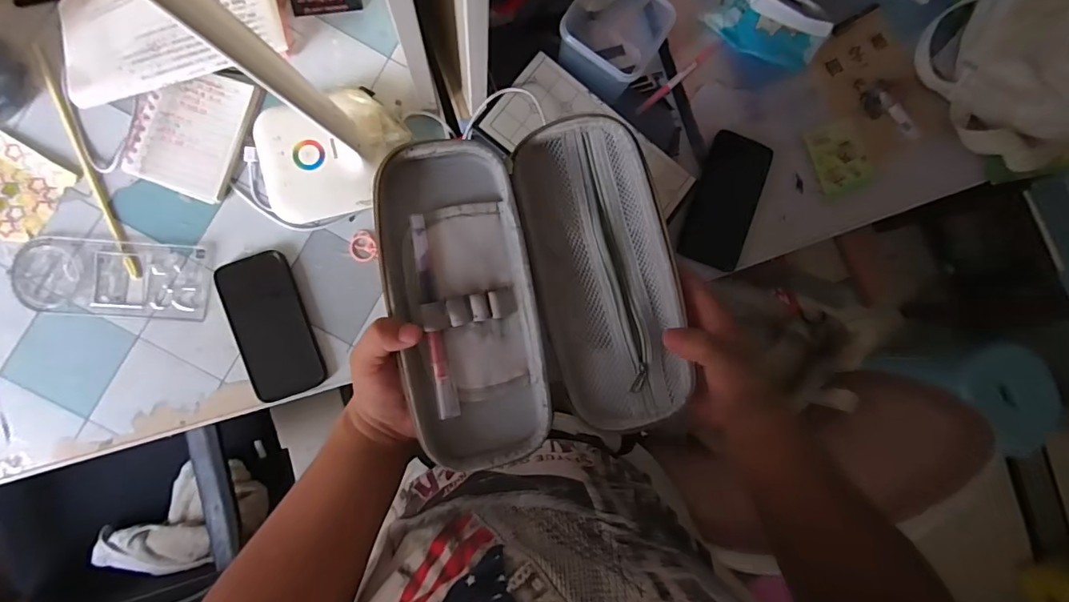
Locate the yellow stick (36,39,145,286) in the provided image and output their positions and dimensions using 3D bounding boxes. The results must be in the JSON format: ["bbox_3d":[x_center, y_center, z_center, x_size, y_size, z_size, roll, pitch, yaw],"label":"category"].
[{"bbox_3d":[-0.488,-0.150,0.522,0.012,0.008,0.267,-22,92,-7],"label":"yellow stick"}]

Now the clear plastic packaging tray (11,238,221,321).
[{"bbox_3d":[-0.460,-0.024,0.526,0.196,0.006,0.081,4,92,-7],"label":"clear plastic packaging tray"}]

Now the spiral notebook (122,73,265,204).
[{"bbox_3d":[-0.377,-0.189,0.530,0.105,0.015,0.138,20,87,-6],"label":"spiral notebook"}]

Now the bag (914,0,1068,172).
[{"bbox_3d":[0.662,-0.313,0.617,0.222,0.108,0.247,-39,94,-6],"label":"bag"}]

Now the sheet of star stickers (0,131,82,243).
[{"bbox_3d":[-0.570,-0.124,0.515,0.110,0.008,0.097,33,86,-6],"label":"sheet of star stickers"}]

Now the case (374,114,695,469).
[{"bbox_3d":[0.001,-0.008,0.348,0.196,0.028,0.223,-13,91,-7],"label":"case"}]

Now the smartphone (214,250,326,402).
[{"bbox_3d":[-0.296,0.028,0.541,0.078,0.007,0.160,-19,92,-7],"label":"smartphone"}]

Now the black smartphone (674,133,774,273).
[{"bbox_3d":[0.242,-0.129,0.607,0.082,0.011,0.173,22,87,-6],"label":"black smartphone"}]

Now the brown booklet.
[{"bbox_3d":[0.455,-0.286,0.646,0.135,0.014,0.186,-24,87,-4],"label":"brown booklet"}]

